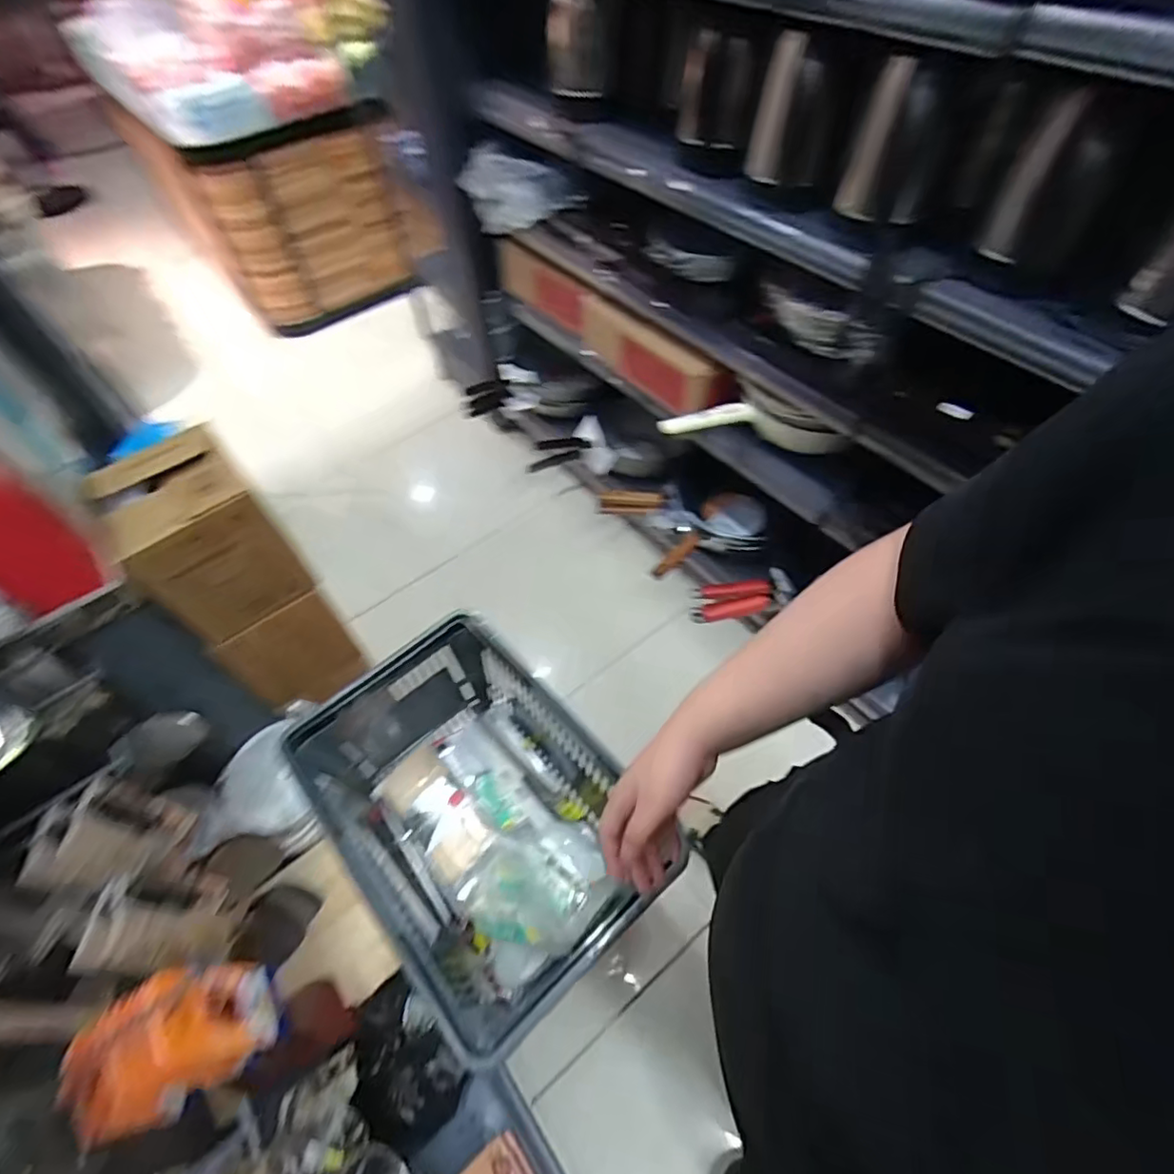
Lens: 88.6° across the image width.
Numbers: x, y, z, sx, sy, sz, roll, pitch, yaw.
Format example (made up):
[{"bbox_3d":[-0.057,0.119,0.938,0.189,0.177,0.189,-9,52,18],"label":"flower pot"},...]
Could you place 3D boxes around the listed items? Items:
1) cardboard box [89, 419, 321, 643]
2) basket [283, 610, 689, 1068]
[{"bbox_3d":[-0.665,-0.089,1.059,0.209,0.277,0.210,-33,59,-18],"label":"cardboard box"},{"bbox_3d":[-0.143,0.317,0.836,0.317,0.221,0.462,-38,61,-21],"label":"basket"}]

